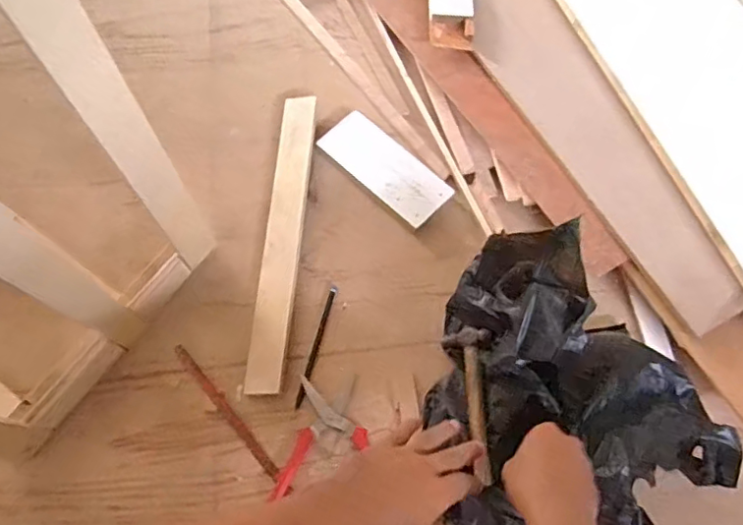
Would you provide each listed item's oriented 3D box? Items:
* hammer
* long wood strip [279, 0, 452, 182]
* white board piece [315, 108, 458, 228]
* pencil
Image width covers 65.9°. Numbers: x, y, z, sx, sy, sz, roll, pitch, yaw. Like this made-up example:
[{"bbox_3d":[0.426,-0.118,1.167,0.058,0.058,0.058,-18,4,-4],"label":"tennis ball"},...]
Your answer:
[{"bbox_3d":[0.123,0.166,0.690,0.053,0.029,0.187,-1,61,0],"label":"hammer"},{"bbox_3d":[-0.120,-0.419,0.957,0.030,0.015,0.770,-35,72,-13],"label":"long wood strip"},{"bbox_3d":[0.020,-0.138,0.829,0.198,0.016,0.085,41,73,15],"label":"white board piece"},{"bbox_3d":[-0.070,0.107,0.747,0.011,0.004,0.163,14,68,6],"label":"pencil"}]

